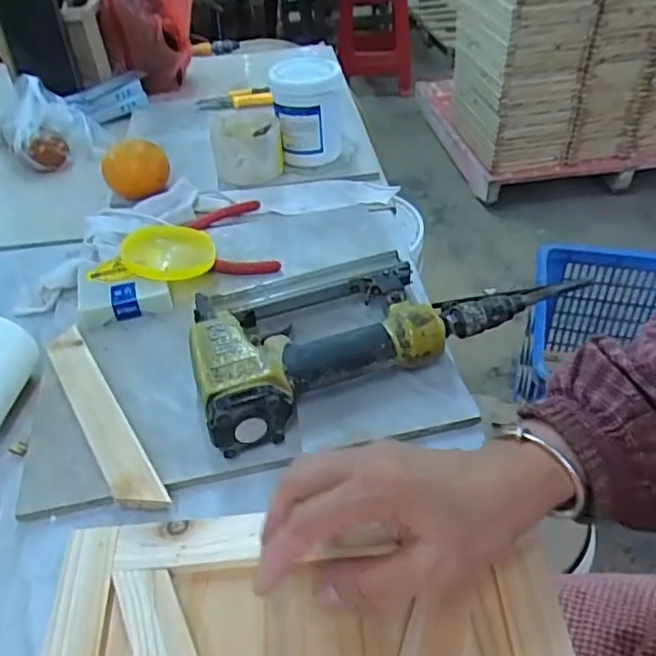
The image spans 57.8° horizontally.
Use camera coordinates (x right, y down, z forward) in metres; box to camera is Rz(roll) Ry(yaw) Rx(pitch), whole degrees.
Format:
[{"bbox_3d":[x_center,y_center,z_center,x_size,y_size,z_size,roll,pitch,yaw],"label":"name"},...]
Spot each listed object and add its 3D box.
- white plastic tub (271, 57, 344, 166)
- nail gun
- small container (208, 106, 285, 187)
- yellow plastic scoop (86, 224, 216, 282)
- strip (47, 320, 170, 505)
[{"bbox_3d":[-0.022,-0.244,0.681,0.074,0.108,0.077,-3,40,2],"label":"white plastic tub"},{"bbox_3d":[0.036,-0.013,0.444,0.286,0.051,0.139,-21,43,-15],"label":"nail gun"},{"bbox_3d":[-0.089,-0.201,0.666,0.075,0.063,0.083,-8,41,-4],"label":"small container"},{"bbox_3d":[-0.155,-0.060,0.533,0.106,0.034,0.081,-9,41,-2],"label":"yellow plastic scoop"},{"bbox_3d":[-0.159,0.059,0.412,0.028,0.013,0.187,-28,45,-22],"label":"strip"}]

